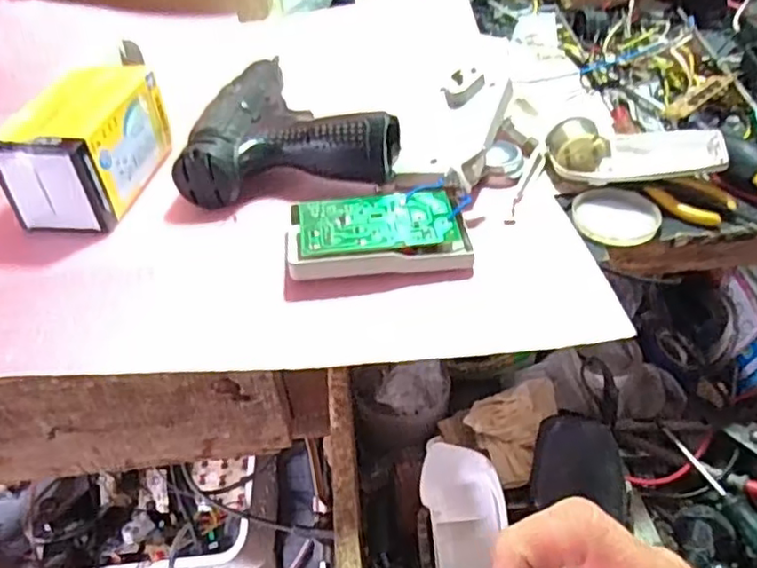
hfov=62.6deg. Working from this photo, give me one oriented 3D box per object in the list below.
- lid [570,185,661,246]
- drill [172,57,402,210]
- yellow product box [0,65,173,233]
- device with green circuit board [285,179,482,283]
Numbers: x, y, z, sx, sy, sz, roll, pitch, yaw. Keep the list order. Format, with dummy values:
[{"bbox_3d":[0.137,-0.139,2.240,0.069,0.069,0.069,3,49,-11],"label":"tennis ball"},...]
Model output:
[{"bbox_3d":[0.163,-0.047,0.426,0.055,0.010,0.055,-1,43,1],"label":"lid"},{"bbox_3d":[-0.065,-0.132,0.485,0.154,0.052,0.175,-3,43,-1],"label":"drill"},{"bbox_3d":[-0.205,-0.099,0.442,0.066,0.072,0.121,5,43,7],"label":"yellow product box"},{"bbox_3d":[0.000,-0.031,0.400,0.114,0.025,0.065,-9,44,-9],"label":"device with green circuit board"}]

